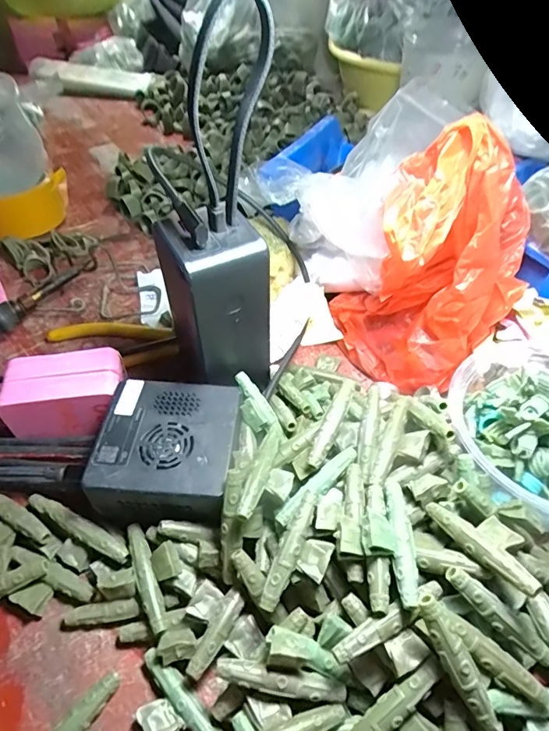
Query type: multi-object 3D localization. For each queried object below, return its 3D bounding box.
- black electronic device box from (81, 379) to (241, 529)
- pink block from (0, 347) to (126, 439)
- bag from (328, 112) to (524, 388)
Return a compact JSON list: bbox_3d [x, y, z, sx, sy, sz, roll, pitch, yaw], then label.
[{"bbox_3d":[-0.060,0.050,0.266,0.075,0.037,0.078,2,49,3],"label":"black electronic device box"},{"bbox_3d":[-0.132,0.017,0.296,0.070,0.038,0.041,-8,49,-6],"label":"pink block"},{"bbox_3d":[0.111,-0.065,0.296,0.106,0.153,0.085,3,49,3],"label":"bag"}]

